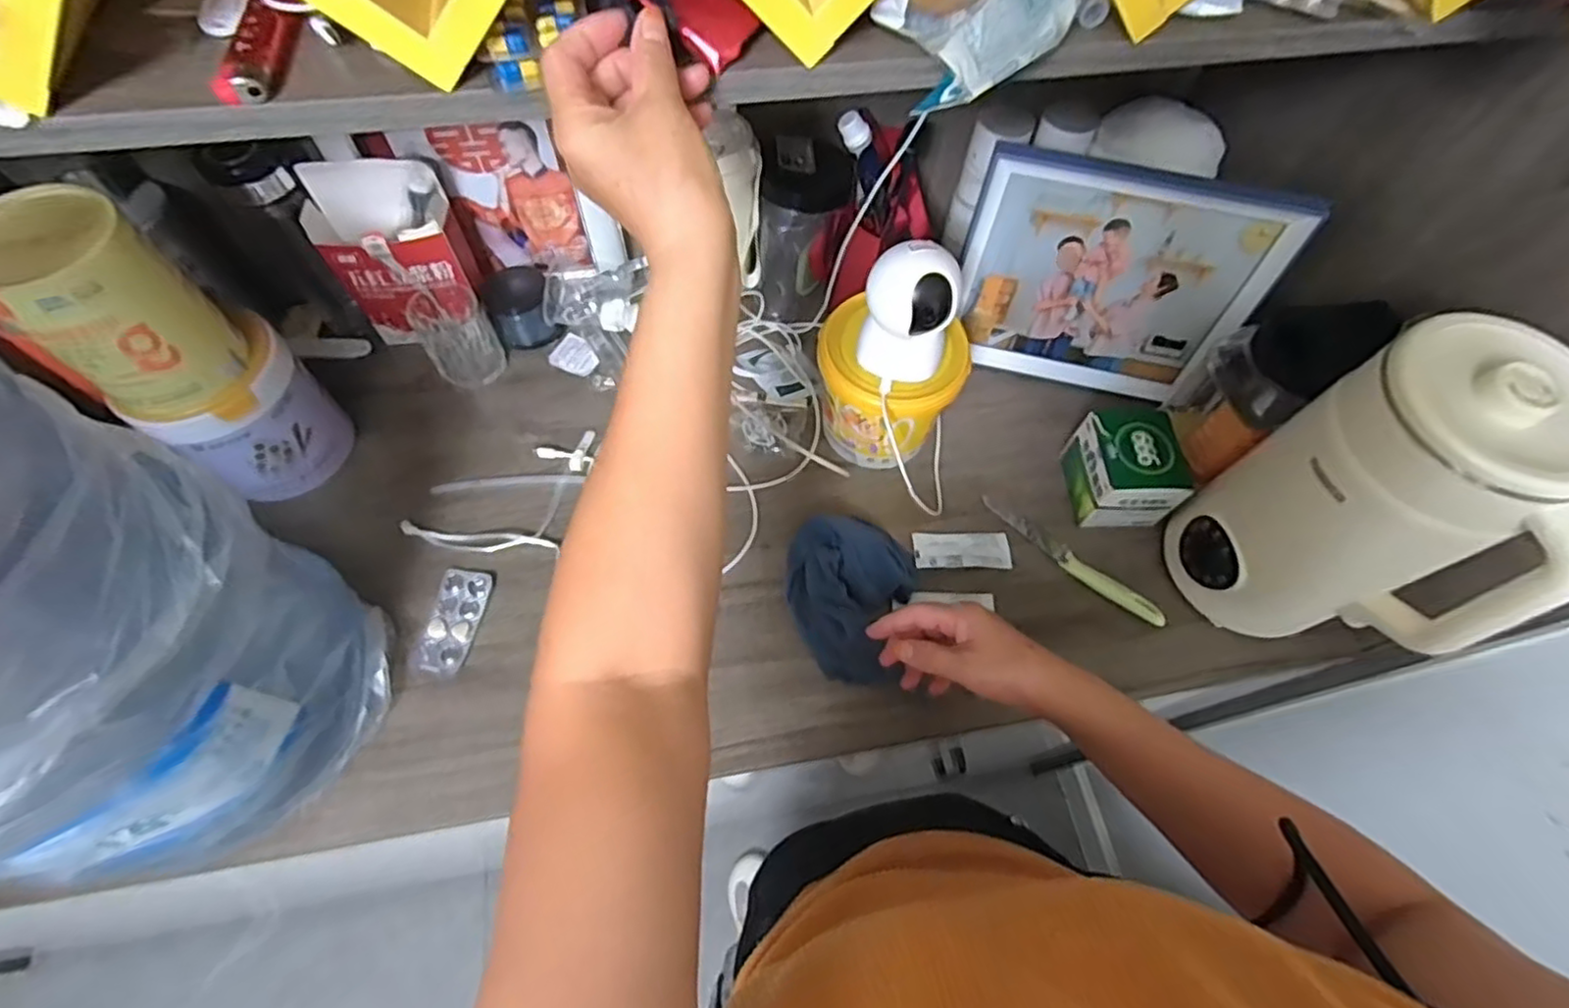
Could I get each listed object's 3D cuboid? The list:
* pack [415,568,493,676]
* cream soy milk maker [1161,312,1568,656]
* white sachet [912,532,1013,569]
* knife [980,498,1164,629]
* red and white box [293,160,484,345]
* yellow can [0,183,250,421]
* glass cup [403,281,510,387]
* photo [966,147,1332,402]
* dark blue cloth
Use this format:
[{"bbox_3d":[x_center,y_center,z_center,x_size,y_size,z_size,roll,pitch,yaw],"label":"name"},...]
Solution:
[{"bbox_3d":[-0.293,0.104,0.600,0.042,0.006,0.093,5,62,1],"label":"pack"},{"bbox_3d":[0.441,0.008,0.507,0.168,0.262,0.124,42,69,18],"label":"cream soy milk maker"},{"bbox_3d":[0.170,0.044,0.643,0.091,0.008,0.036,1,64,-5],"label":"white sachet"},{"bbox_3d":[0.271,0.051,0.642,0.190,0.016,0.025,40,68,17],"label":"knife"},{"bbox_3d":[-0.381,-0.243,0.675,0.132,0.182,0.061,-10,63,-7],"label":"red and white box"},{"bbox_3d":[-0.495,-0.140,0.495,0.094,0.139,0.101,1,63,-1],"label":"yellow can"},{"bbox_3d":[-0.339,-0.174,0.702,0.070,0.080,0.073,-28,67,-15],"label":"glass cup"},{"bbox_3d":[0.308,-0.210,0.655,0.263,0.221,0.027,12,54,6],"label":"photo"},{"bbox_3d":[0.055,0.079,0.601,0.111,0.043,0.137,15,63,6],"label":"dark blue cloth"}]

